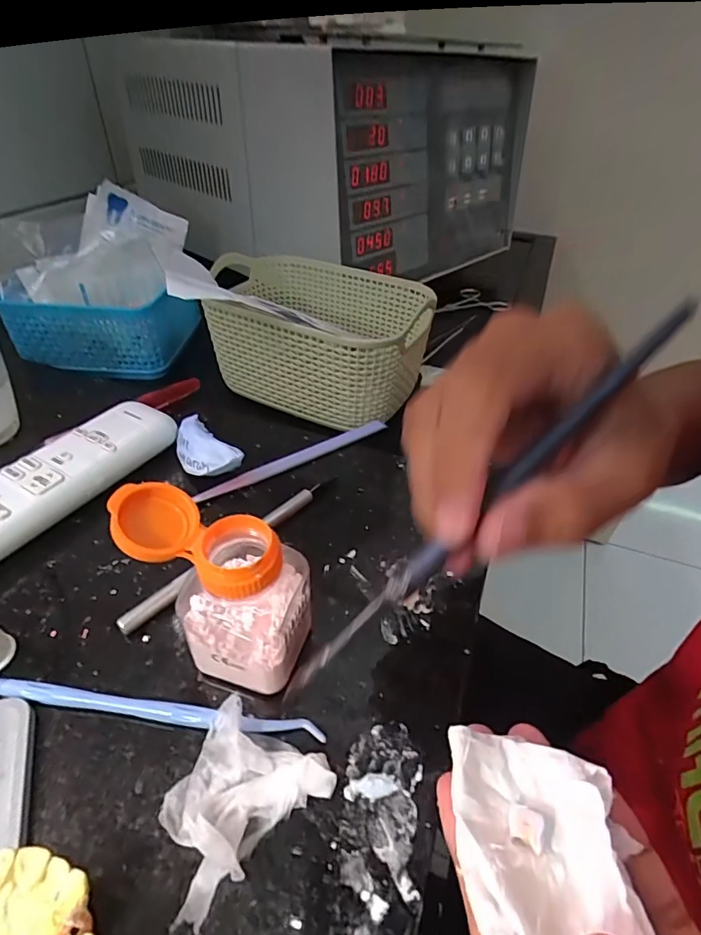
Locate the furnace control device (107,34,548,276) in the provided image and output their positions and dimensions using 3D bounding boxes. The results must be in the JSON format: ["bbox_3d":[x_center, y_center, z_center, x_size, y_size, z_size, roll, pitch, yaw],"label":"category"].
[{"bbox_3d":[-0.034,-0.372,0.569,0.369,0.181,0.297,30,48,28],"label":"furnace control device"}]

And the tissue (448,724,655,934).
[{"bbox_3d":[0.057,0.108,0.138,0.050,0.014,0.057,3,41,0],"label":"tissue"}]

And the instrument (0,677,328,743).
[{"bbox_3d":[-0.094,0.091,0.187,0.168,0.004,0.008,6,41,4],"label":"instrument"}]

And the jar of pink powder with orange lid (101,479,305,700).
[{"bbox_3d":[-0.050,0.048,0.185,0.067,0.073,0.043,5,41,3],"label":"jar of pink powder with orange lid"}]

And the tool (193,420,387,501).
[{"bbox_3d":[-0.032,-0.007,0.302,0.132,0.004,0.009,-23,47,-26],"label":"tool"}]

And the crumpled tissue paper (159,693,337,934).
[{"bbox_3d":[-0.041,0.111,0.163,0.045,0.013,0.056,30,48,28],"label":"crumpled tissue paper"}]

